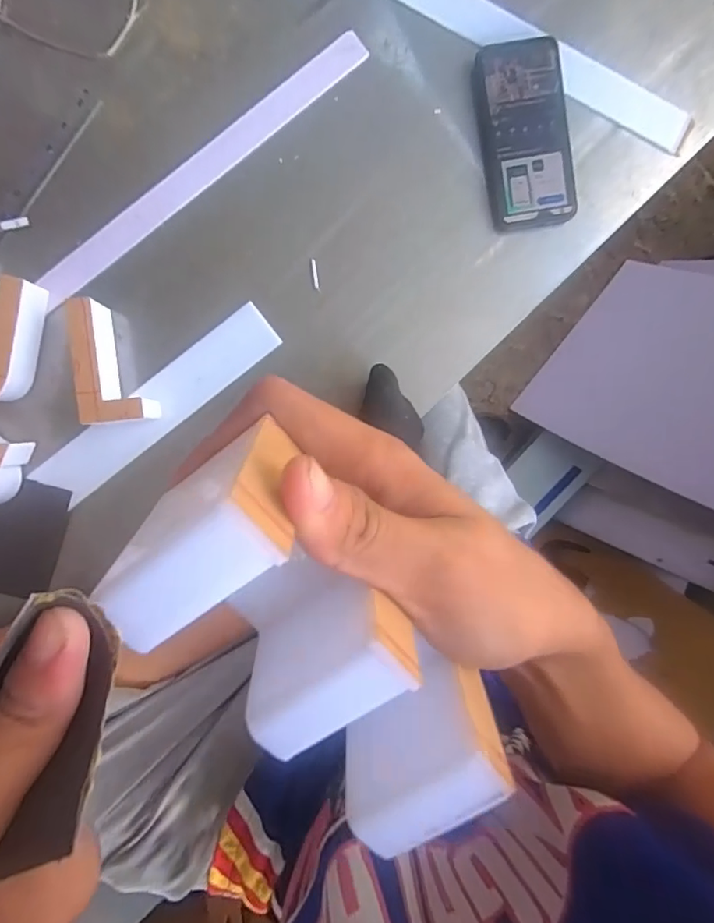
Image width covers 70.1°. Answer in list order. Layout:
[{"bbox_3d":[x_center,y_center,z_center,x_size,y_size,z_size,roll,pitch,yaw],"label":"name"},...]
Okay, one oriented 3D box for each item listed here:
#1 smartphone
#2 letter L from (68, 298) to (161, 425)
[{"bbox_3d":[0.159,-0.306,0.480,0.083,0.013,0.161,-10,95,-3],"label":"smartphone"},{"bbox_3d":[-0.216,-0.089,0.456,0.058,0.045,0.106,-7,93,-2],"label":"letter L"}]

